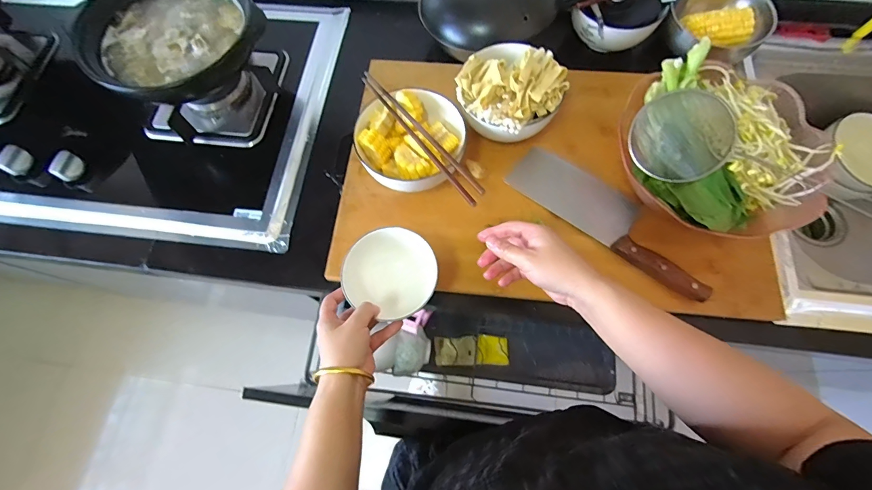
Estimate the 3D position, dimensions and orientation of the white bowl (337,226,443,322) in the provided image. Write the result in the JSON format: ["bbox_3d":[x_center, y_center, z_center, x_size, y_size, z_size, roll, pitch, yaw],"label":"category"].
[{"bbox_3d":[-0.055,0.035,0.468,0.111,0.054,0.098,-7,70,0],"label":"white bowl"}]

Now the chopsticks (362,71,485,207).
[{"bbox_3d":[-0.023,-0.147,0.500,0.025,0.012,0.249,-36,73,-10],"label":"chopsticks"}]

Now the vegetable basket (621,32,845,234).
[{"bbox_3d":[0.356,-0.118,0.491,0.235,0.092,0.229,-1,70,2],"label":"vegetable basket"}]

